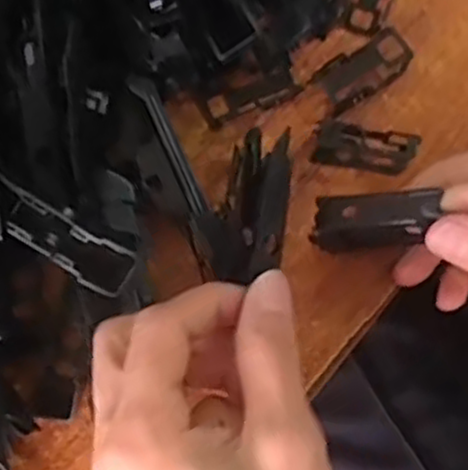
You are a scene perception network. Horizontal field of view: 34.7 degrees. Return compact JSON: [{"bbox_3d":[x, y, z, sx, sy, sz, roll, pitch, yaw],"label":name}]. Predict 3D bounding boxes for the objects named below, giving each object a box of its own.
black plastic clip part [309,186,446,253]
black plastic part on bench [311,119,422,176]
[{"bbox_3d":[0.050,-0.007,0.270,0.044,0.012,0.021,-10,77,28],"label":"black plastic clip part"},{"bbox_3d":[0.052,-0.035,0.297,0.038,0.014,0.015,14,78,2],"label":"black plastic part on bench"}]

